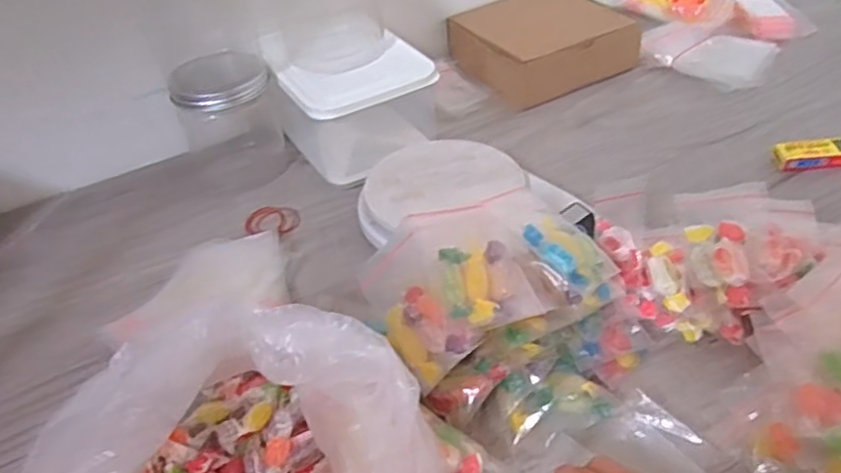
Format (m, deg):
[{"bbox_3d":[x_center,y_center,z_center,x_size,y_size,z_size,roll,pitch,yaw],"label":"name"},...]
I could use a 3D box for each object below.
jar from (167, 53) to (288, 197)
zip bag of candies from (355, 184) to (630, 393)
[{"bbox_3d":[-0.179,-0.114,0.620,0.090,0.102,0.093,-17,42,-12],"label":"jar"},{"bbox_3d":[0.044,0.021,0.406,0.144,0.055,0.091,-20,43,-15],"label":"zip bag of candies"}]

